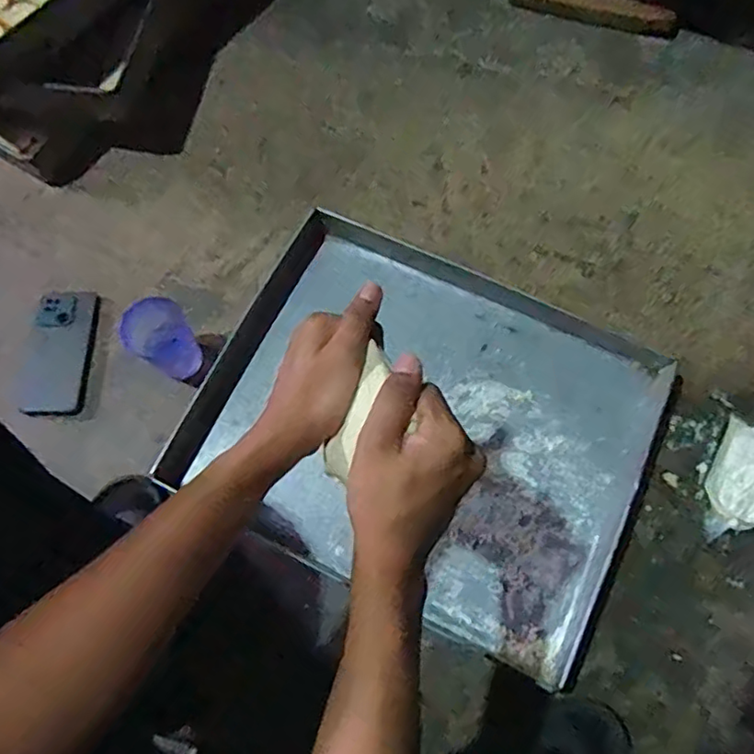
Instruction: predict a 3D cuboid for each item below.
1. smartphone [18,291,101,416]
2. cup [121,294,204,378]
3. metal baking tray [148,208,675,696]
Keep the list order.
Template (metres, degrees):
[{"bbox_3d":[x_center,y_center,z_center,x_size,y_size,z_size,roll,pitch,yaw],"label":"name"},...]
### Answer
[{"bbox_3d":[-0.416,-0.031,0.794,0.082,0.018,0.170,0,71,1],"label":"smartphone"},{"bbox_3d":[-0.260,-0.043,0.747,0.073,0.098,0.077,43,77,14],"label":"cup"},{"bbox_3d":[0.062,0.053,0.746,0.525,0.040,0.425,25,73,9],"label":"metal baking tray"}]

